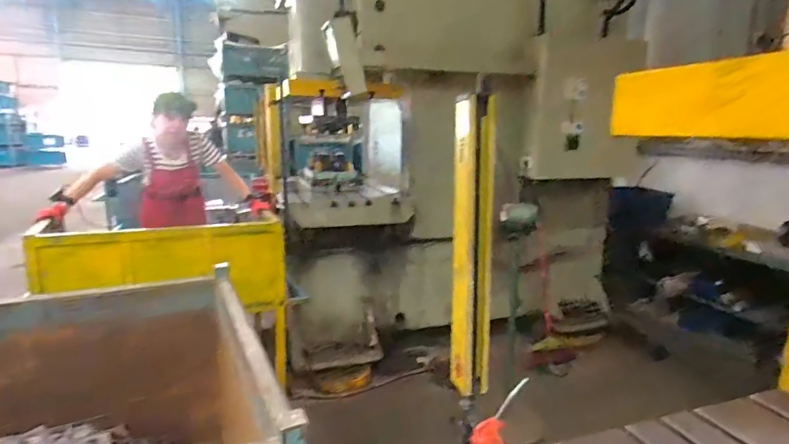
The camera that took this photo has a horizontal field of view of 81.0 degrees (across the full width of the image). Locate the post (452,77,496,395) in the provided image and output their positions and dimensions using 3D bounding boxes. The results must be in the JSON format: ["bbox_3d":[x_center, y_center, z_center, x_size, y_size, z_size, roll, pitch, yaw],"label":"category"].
[{"bbox_3d":[0.153,0.055,0.910,0.088,0.575,0.058,1,12,-7],"label":"post"}]

